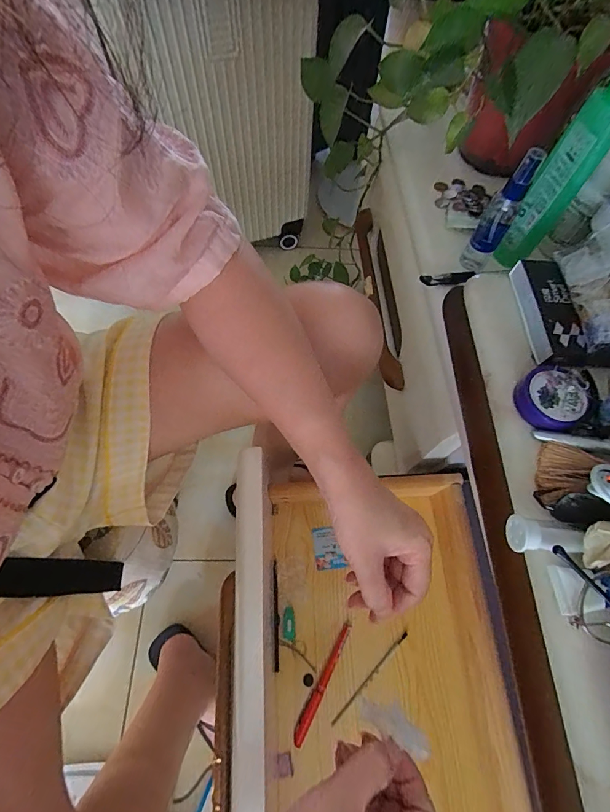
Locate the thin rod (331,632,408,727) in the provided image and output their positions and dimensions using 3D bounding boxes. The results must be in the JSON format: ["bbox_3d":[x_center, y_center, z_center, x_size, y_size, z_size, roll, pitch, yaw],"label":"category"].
[{"bbox_3d":[0.079,0.326,0.446,0.130,0.008,0.005,-40,74,-18],"label":"thin rod"}]

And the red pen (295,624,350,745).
[{"bbox_3d":[0.022,0.328,0.443,0.012,0.012,0.131,28,68,10],"label":"red pen"}]

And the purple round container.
[{"bbox_3d":[0.200,-0.008,0.300,0.049,0.018,0.057,38,70,13],"label":"purple round container"}]

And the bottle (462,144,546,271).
[{"bbox_3d":[0.218,-0.215,0.412,0.032,0.114,0.038,27,67,9],"label":"bottle"}]

